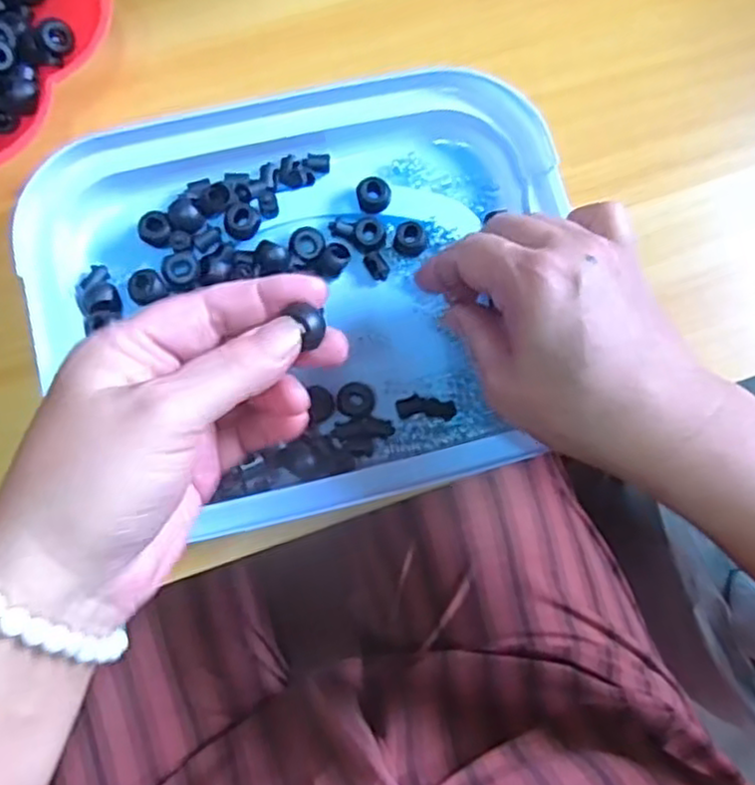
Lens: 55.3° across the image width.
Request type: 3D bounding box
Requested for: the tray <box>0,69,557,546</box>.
[{"bbox_3d":[-0.032,-0.055,0.354,0.256,0.033,0.219,-14,78,-4],"label":"tray"}]

